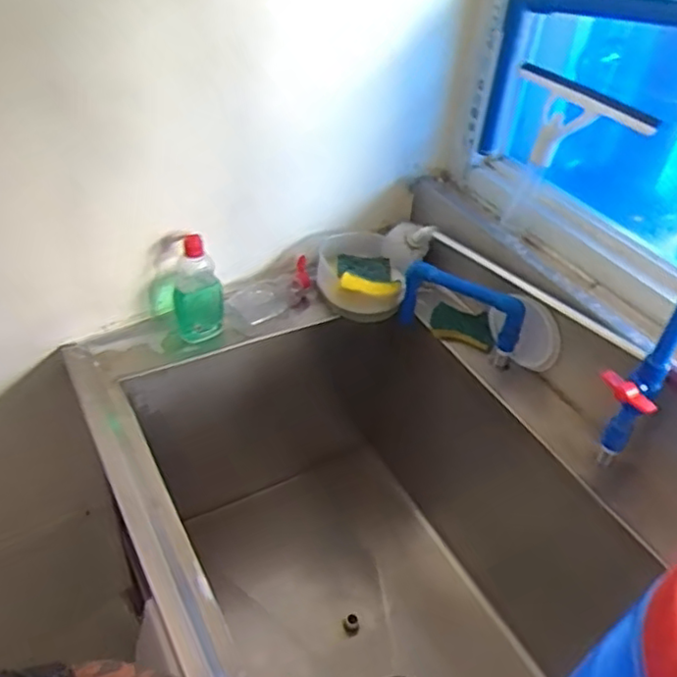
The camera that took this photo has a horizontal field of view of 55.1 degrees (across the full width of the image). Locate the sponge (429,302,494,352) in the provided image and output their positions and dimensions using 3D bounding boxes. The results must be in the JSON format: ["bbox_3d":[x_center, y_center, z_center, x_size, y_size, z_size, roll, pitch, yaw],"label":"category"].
[{"bbox_3d":[0.196,-0.017,1.031,0.100,0.026,0.058,14,73,11],"label":"sponge"}]

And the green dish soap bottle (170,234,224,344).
[{"bbox_3d":[-0.200,-0.066,0.928,0.070,0.147,0.060,-6,43,-14],"label":"green dish soap bottle"}]

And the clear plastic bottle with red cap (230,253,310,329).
[{"bbox_3d":[-0.098,-0.063,1.026,0.050,0.047,0.165,31,47,26],"label":"clear plastic bottle with red cap"}]

